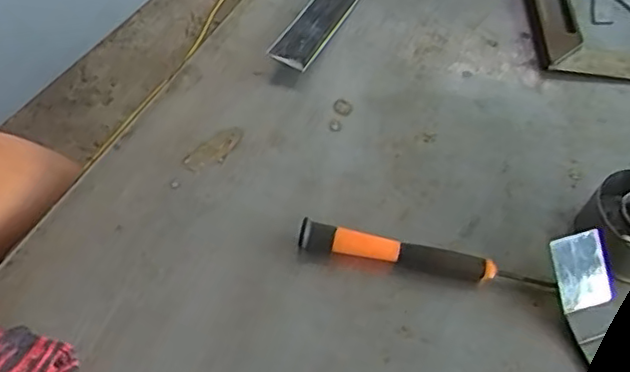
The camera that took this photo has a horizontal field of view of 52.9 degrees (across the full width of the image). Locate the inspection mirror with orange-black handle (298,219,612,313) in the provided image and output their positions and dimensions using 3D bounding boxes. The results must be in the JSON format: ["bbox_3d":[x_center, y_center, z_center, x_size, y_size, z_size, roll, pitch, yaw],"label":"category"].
[{"bbox_3d":[0.068,0.036,0.304,0.149,0.027,0.028,6,52,-1],"label":"inspection mirror with orange-black handle"}]

